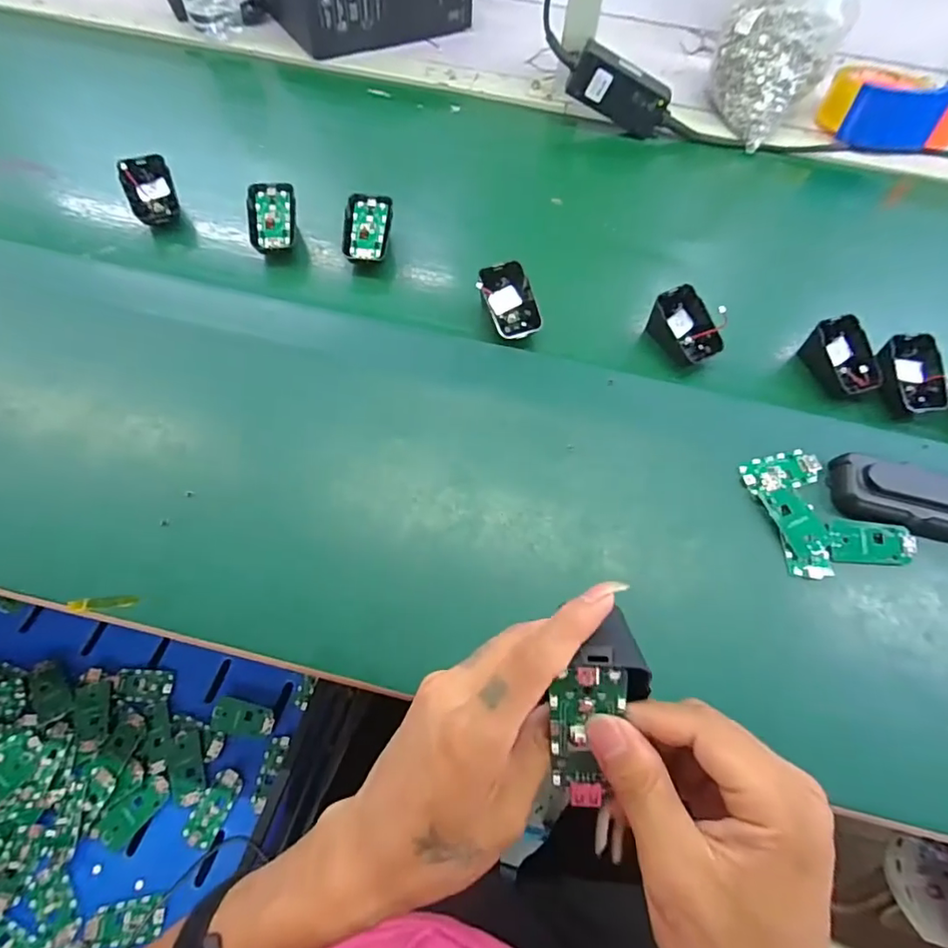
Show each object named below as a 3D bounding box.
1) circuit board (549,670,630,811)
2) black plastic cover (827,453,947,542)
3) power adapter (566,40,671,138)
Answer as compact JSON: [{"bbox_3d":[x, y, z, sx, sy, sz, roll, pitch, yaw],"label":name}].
[{"bbox_3d":[0.046,0.110,0.225,0.029,0.007,0.062,4,99,-1],"label":"circuit board"},{"bbox_3d":[0.331,0.017,0.414,0.101,0.027,0.052,10,67,2],"label":"black plastic cover"},{"bbox_3d":[0.168,-0.438,0.618,0.117,0.052,0.026,22,66,-14],"label":"power adapter"}]

